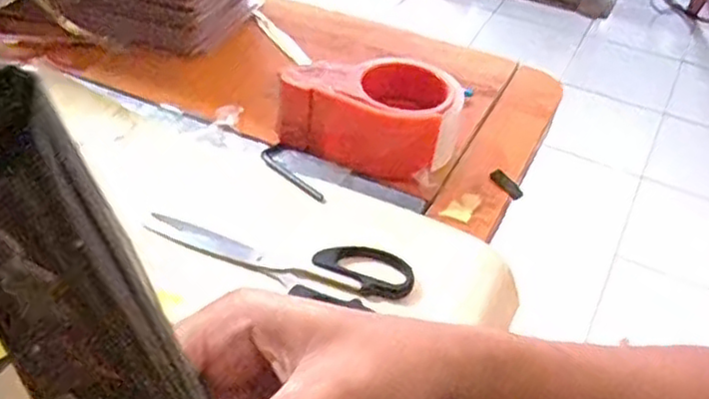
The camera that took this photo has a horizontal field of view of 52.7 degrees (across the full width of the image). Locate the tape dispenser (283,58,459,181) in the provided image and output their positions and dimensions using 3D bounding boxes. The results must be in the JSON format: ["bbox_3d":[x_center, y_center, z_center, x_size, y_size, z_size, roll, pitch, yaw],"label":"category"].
[{"bbox_3d":[0.014,-0.073,0.576,0.136,0.063,0.089,14,46,12],"label":"tape dispenser"}]

